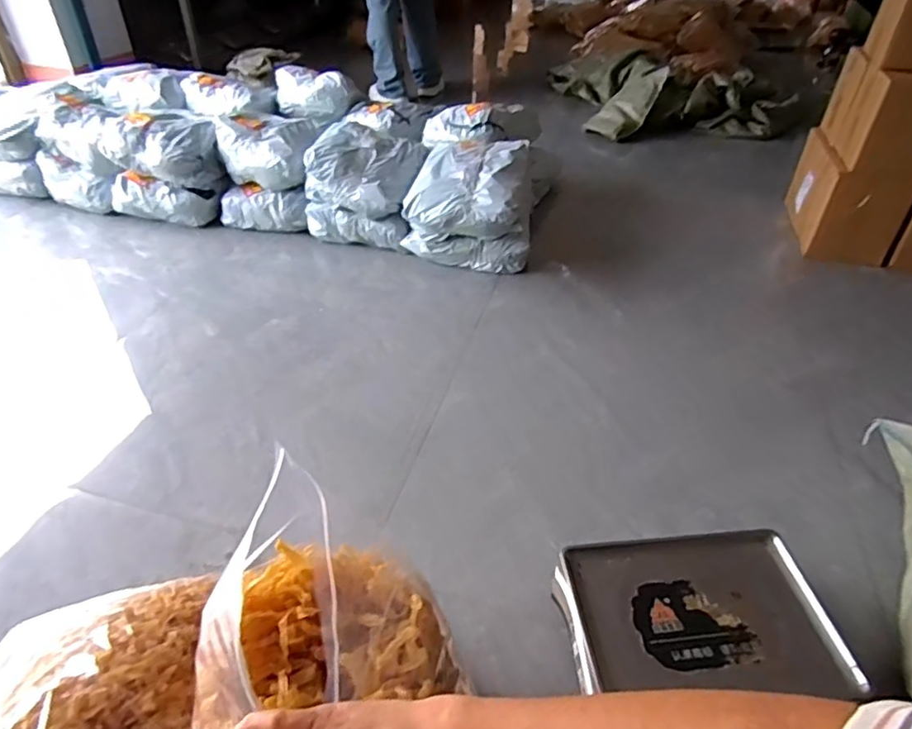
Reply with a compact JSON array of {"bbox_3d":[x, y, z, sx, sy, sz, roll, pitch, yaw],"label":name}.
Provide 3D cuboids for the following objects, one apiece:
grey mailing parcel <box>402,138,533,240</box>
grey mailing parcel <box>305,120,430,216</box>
[{"bbox_3d":[0.047,-0.501,1.693,0.324,0.163,0.338,8,40,8],"label":"grey mailing parcel"},{"bbox_3d":[-0.259,-0.594,1.766,0.306,0.157,0.324,11,40,11],"label":"grey mailing parcel"}]

